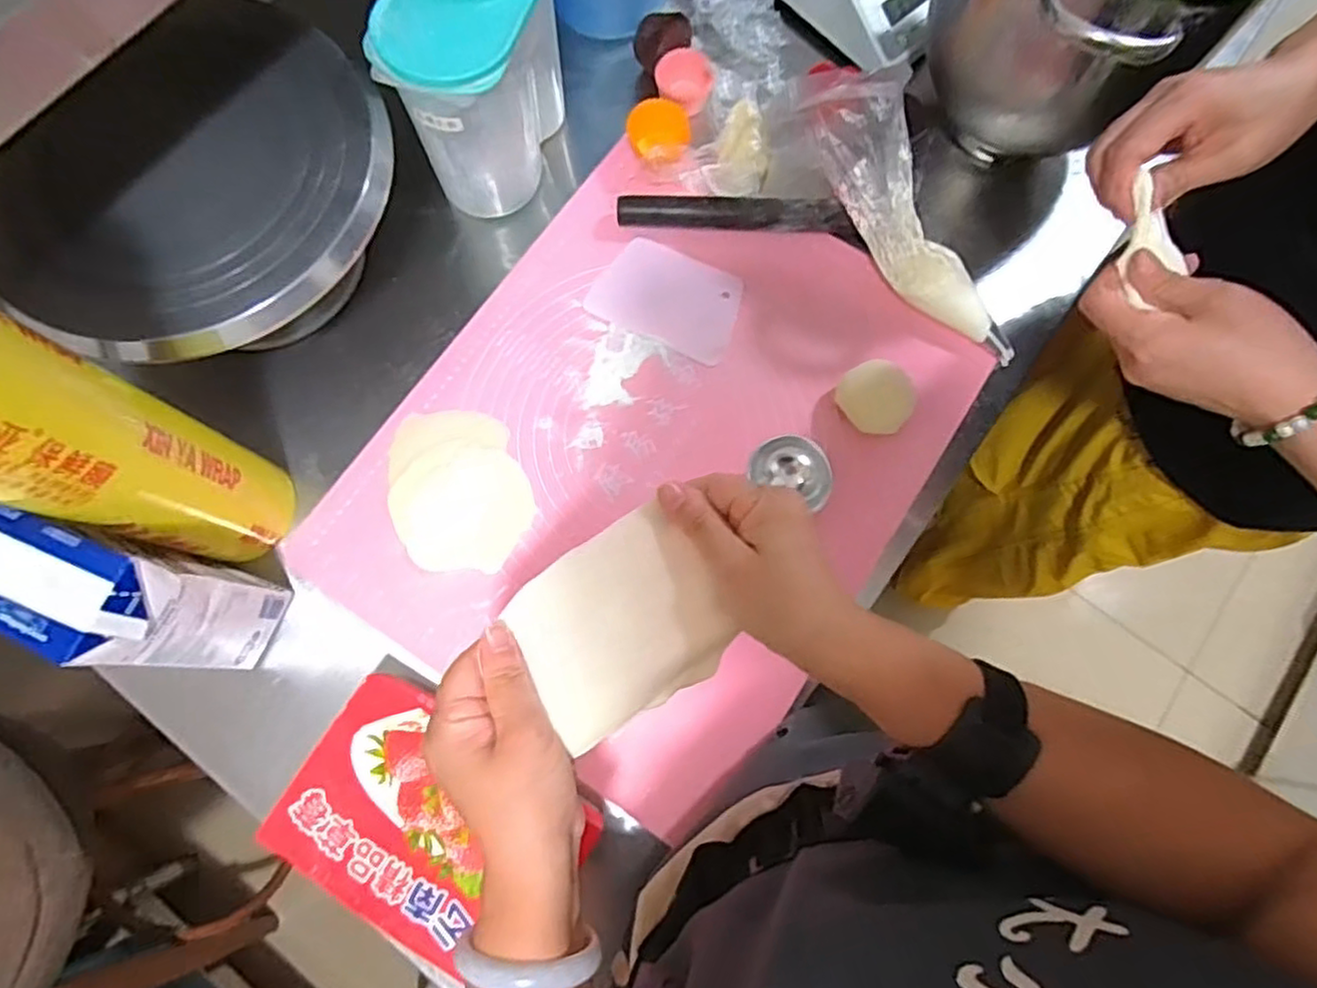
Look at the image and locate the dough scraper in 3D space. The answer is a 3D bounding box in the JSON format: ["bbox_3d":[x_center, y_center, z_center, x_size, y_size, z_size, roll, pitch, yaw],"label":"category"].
[{"bbox_3d":[0.009,-0.171,0.604,0.126,0.004,0.086,25,76,5],"label":"dough scraper"}]

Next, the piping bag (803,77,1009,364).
[{"bbox_3d":[0.220,-0.222,0.581,0.058,0.074,0.257,-37,99,-10],"label":"piping bag"}]

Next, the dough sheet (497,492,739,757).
[{"bbox_3d":[-0.019,0.064,0.347,0.096,0.015,0.087,-28,78,-8],"label":"dough sheet"}]

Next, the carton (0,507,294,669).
[{"bbox_3d":[-0.343,0.063,0.453,0.115,0.179,0.059,24,76,5],"label":"carton"}]

